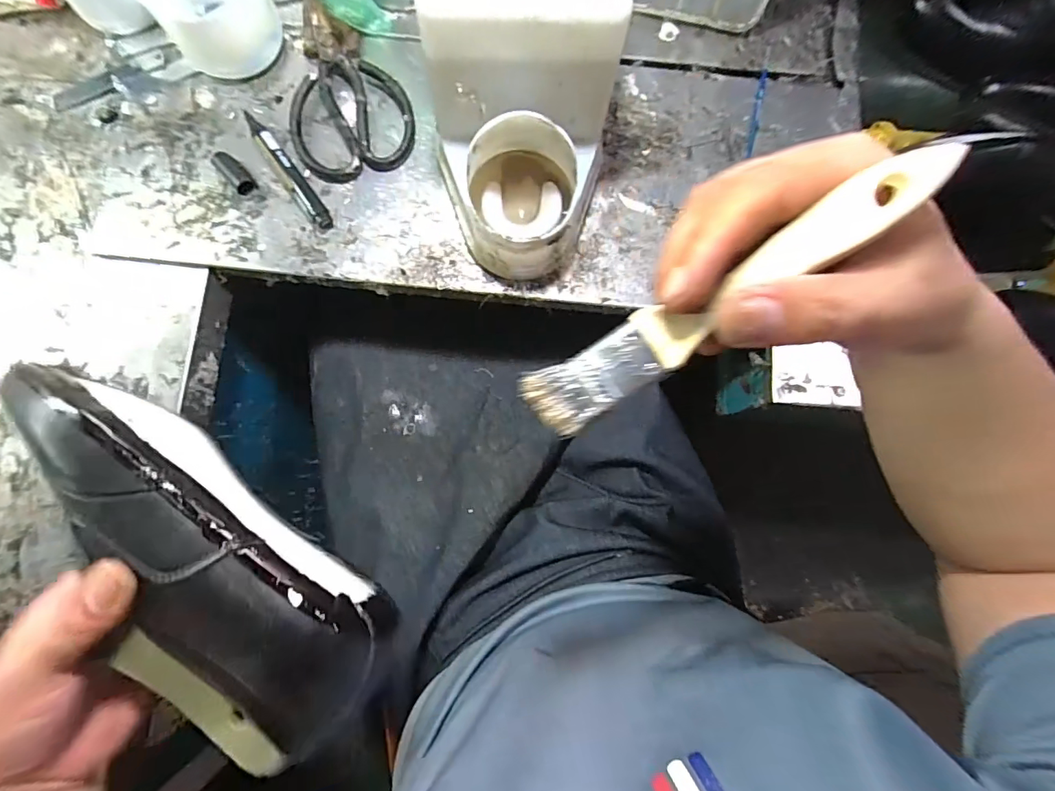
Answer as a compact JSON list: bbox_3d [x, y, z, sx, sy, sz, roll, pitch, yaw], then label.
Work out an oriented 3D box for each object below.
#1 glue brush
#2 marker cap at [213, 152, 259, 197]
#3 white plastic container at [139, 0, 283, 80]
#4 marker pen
[{"bbox_3d":[0.066,-0.033,0.161,0.148,0.006,0.024,-32,83,11],"label":"glue brush"},{"bbox_3d":[-0.252,-0.192,0.416,0.019,0.013,0.041,-44,85,-7],"label":"marker cap"},{"bbox_3d":[-0.266,-0.330,0.410,0.087,0.066,0.100,-40,84,-6],"label":"white plastic container"},{"bbox_3d":[-0.209,-0.194,0.416,0.018,0.018,0.117,-36,84,-6],"label":"marker pen"}]

